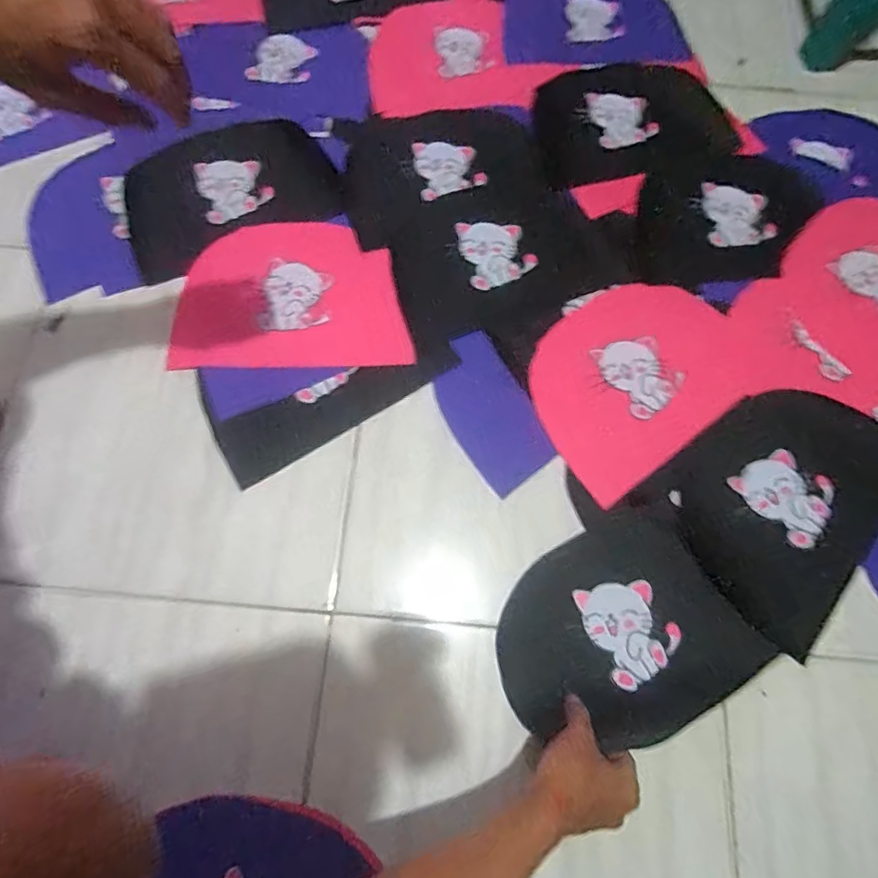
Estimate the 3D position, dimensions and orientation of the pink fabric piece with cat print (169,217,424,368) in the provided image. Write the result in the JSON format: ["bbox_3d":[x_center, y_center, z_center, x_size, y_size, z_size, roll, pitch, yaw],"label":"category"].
[{"bbox_3d":[-0.176,-0.183,0.667,0.269,0.005,0.203,-1,71,-2],"label":"pink fabric piece with cat print"}]

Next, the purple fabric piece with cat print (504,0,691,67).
[{"bbox_3d":[0.234,-0.658,0.833,0.268,0.015,0.198,-2,71,-3],"label":"purple fabric piece with cat print"}]

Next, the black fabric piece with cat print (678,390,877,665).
[{"bbox_3d":[0.389,0.060,0.606,0.205,0.005,0.288,41,75,11],"label":"black fabric piece with cat print"}]

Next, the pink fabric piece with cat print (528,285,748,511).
[{"bbox_3d":[0.234,-0.078,0.648,0.274,0.009,0.202,-36,76,-13],"label":"pink fabric piece with cat print"}]

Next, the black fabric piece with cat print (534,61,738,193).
[{"bbox_3d":[0.272,-0.461,0.779,0.280,0.011,0.199,-11,72,-5],"label":"black fabric piece with cat print"}]

